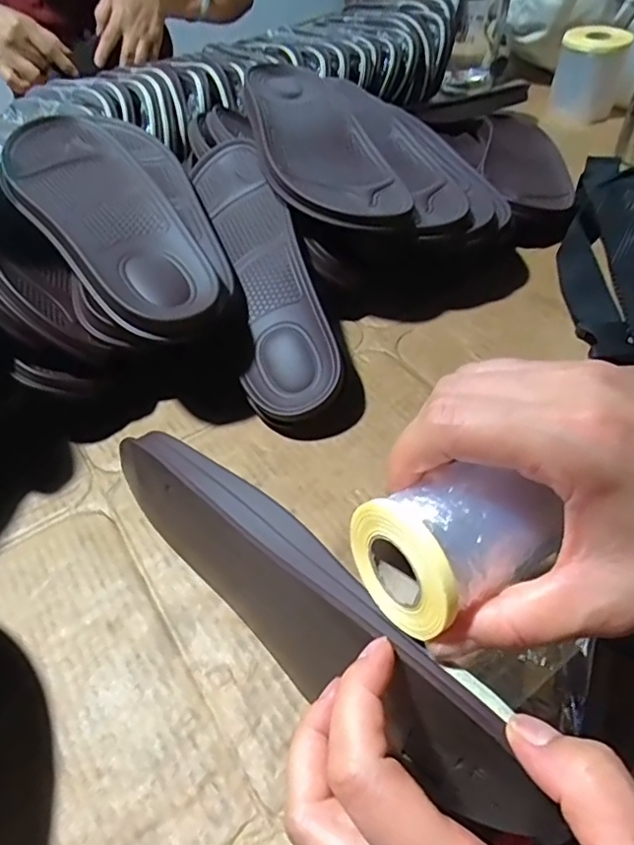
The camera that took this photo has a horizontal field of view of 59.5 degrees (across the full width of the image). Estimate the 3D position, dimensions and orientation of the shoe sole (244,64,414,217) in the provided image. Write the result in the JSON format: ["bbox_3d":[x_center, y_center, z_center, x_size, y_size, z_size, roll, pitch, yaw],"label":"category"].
[{"bbox_3d":[0.007,-0.239,0.466,0.112,0.038,0.237,-11,50,-5],"label":"shoe sole"}]

